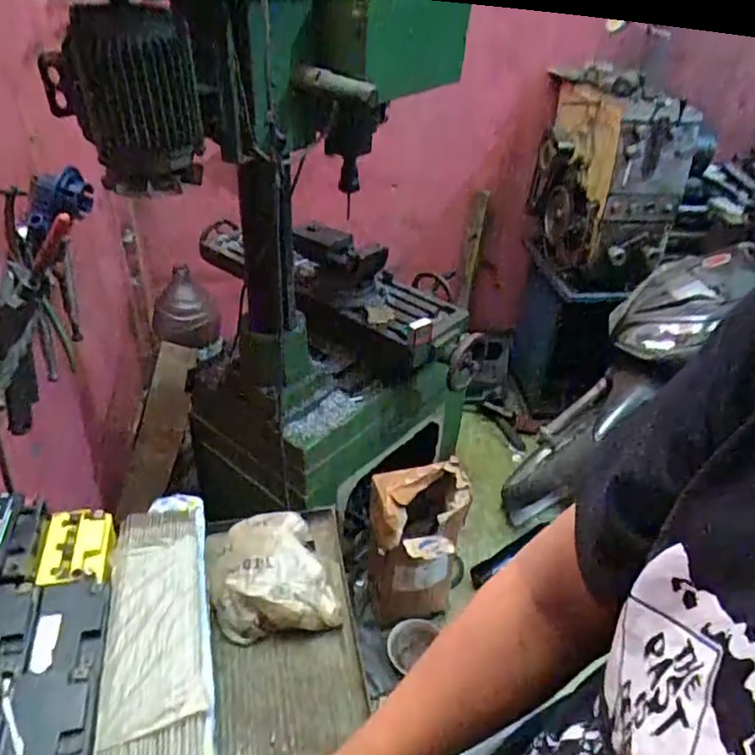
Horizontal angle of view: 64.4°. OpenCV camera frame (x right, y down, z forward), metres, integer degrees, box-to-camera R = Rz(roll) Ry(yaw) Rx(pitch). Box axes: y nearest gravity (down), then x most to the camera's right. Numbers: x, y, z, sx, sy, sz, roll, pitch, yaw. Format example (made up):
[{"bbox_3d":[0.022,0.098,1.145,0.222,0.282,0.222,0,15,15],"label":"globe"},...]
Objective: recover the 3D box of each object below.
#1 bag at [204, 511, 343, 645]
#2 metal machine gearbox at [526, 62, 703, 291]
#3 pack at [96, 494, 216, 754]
[{"bbox_3d":[-0.147,0.249,0.786,0.146,0.062,0.193,-13,39,-22],"label":"bag"},{"bbox_3d":[0.652,-0.560,1.755,0.252,0.557,0.408,-25,45,-34],"label":"metal machine gearbox"},{"bbox_3d":[-0.246,0.275,0.677,0.110,0.029,0.386,-6,37,-13],"label":"pack"}]

